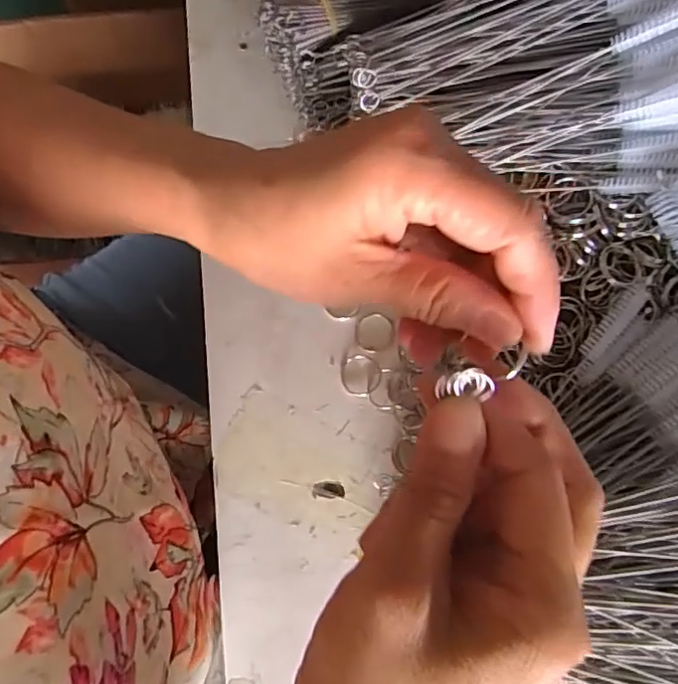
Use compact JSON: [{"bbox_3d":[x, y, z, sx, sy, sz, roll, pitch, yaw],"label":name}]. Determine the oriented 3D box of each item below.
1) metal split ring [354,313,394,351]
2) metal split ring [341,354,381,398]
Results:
[{"bbox_3d":[0.022,-0.005,0.349,0.024,0.004,0.023,0,79,-1],"label":"metal split ring"},{"bbox_3d":[0.013,0.020,0.342,0.025,0.004,0.025,0,79,-1],"label":"metal split ring"}]

